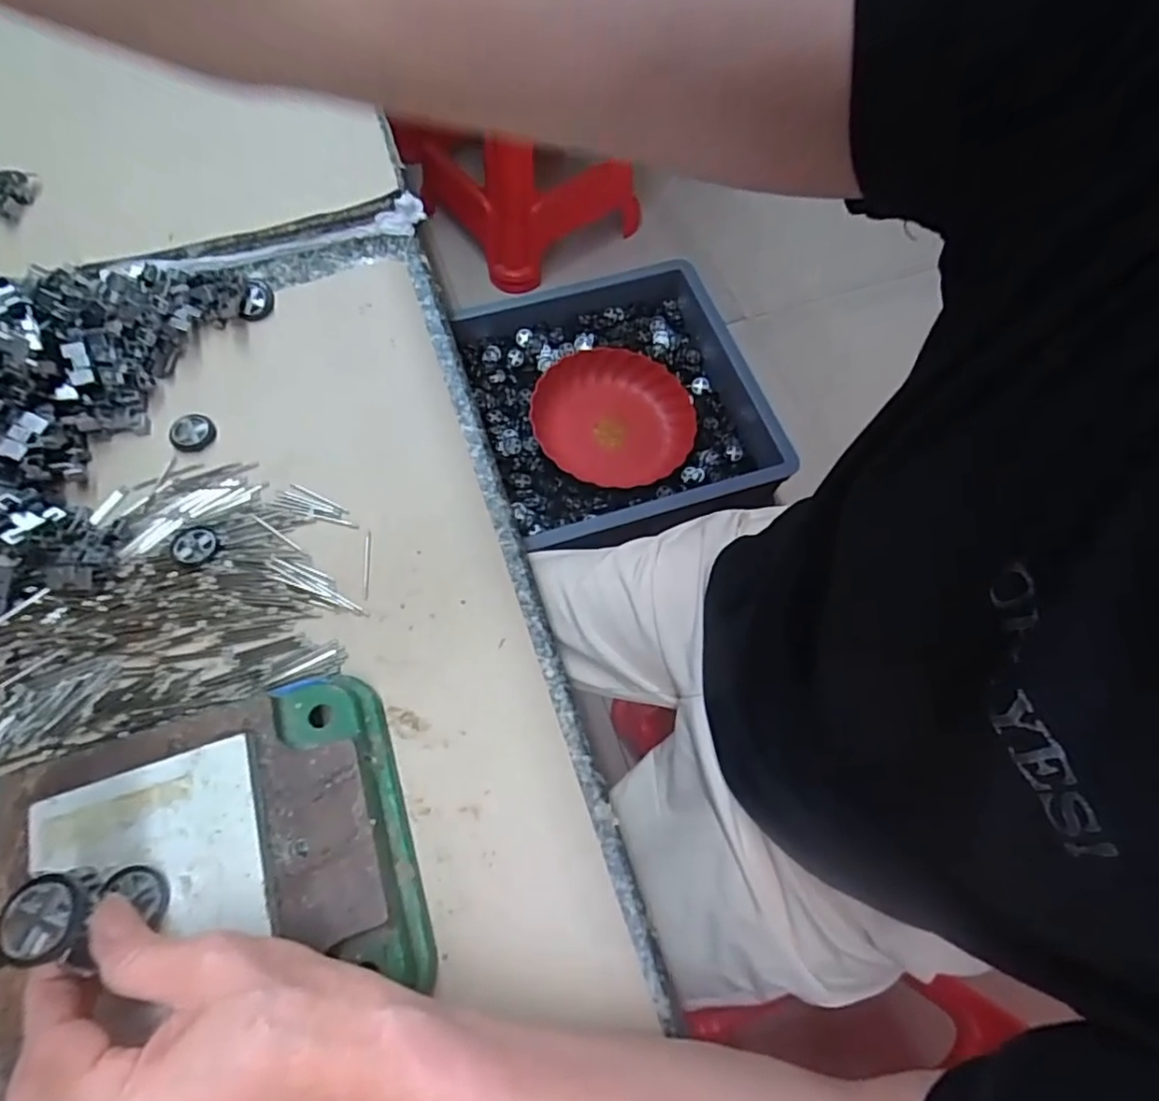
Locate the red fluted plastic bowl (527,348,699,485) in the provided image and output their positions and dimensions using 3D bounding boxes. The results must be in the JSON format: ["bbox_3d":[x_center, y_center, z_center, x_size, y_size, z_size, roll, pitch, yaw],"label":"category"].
[{"bbox_3d":[0.053,-0.201,0.952,0.245,0.065,0.223,0,64,-1],"label":"red fluted plastic bowl"}]

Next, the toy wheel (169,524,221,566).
[{"bbox_3d":[-0.235,-0.004,0.385,0.028,0.005,0.028,1,66,-1],"label":"toy wheel"}]

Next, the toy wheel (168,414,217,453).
[{"bbox_3d":[-0.259,-0.079,0.423,0.026,0.008,0.028,1,66,-1],"label":"toy wheel"}]

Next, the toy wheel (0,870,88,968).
[{"bbox_3d":[-0.185,0.126,0.218,0.023,0.008,0.027,1,66,-1],"label":"toy wheel"}]

